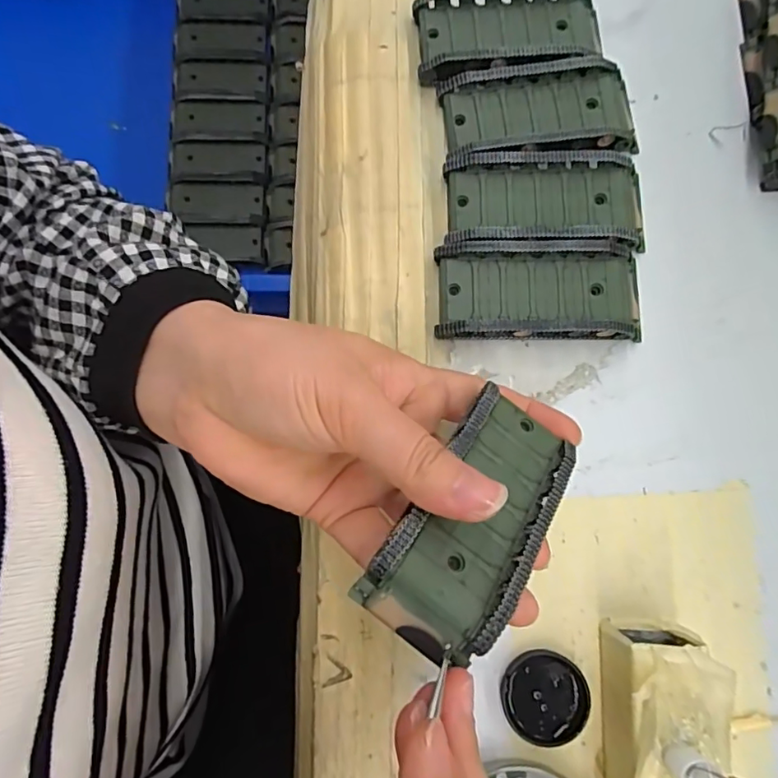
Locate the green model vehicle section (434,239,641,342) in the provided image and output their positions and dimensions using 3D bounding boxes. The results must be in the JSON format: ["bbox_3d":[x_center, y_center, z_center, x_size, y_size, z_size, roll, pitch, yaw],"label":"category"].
[{"bbox_3d":[0.071,-0.045,0.251,0.095,0.020,0.044,0,80,1],"label":"green model vehicle section"}]

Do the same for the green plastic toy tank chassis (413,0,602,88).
[{"bbox_3d":[0.063,-0.182,0.273,0.096,0.016,0.046,-5,80,0],"label":"green plastic toy tank chassis"}]

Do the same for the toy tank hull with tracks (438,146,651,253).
[{"bbox_3d":[0.076,-0.090,0.256,0.095,0.016,0.046,1,80,1],"label":"toy tank hull with tracks"}]

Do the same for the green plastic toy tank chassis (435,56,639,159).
[{"bbox_3d":[0.075,-0.137,0.265,0.094,0.015,0.048,-6,80,0],"label":"green plastic toy tank chassis"}]

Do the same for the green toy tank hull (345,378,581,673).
[{"bbox_3d":[0.032,0.042,0.184,0.042,0.019,0.095,37,55,7],"label":"green toy tank hull"}]

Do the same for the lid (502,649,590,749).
[{"bbox_3d":[0.066,0.130,0.225,0.035,0.006,0.034,0,80,1],"label":"lid"}]

